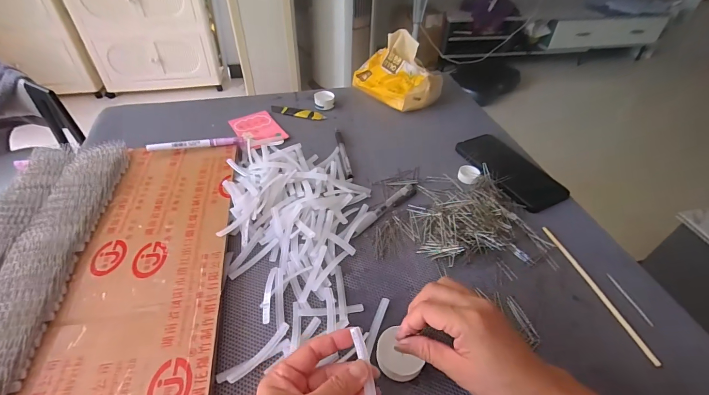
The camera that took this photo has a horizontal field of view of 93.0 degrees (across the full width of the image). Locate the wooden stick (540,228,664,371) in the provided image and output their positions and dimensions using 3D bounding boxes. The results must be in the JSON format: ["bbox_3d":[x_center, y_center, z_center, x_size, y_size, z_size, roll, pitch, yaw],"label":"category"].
[{"bbox_3d":[0.266,0.100,0.375,0.009,0.010,0.169,-9,45,-12],"label":"wooden stick"}]

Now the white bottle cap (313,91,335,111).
[{"bbox_3d":[-0.058,-0.186,0.638,0.039,0.019,0.039,1,44,-1],"label":"white bottle cap"}]

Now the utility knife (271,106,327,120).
[{"bbox_3d":[-0.104,-0.157,0.617,0.105,0.009,0.025,14,45,11],"label":"utility knife"}]

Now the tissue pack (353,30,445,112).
[{"bbox_3d":[0.083,-0.248,0.644,0.111,0.109,0.156,-26,51,-27],"label":"tissue pack"}]

